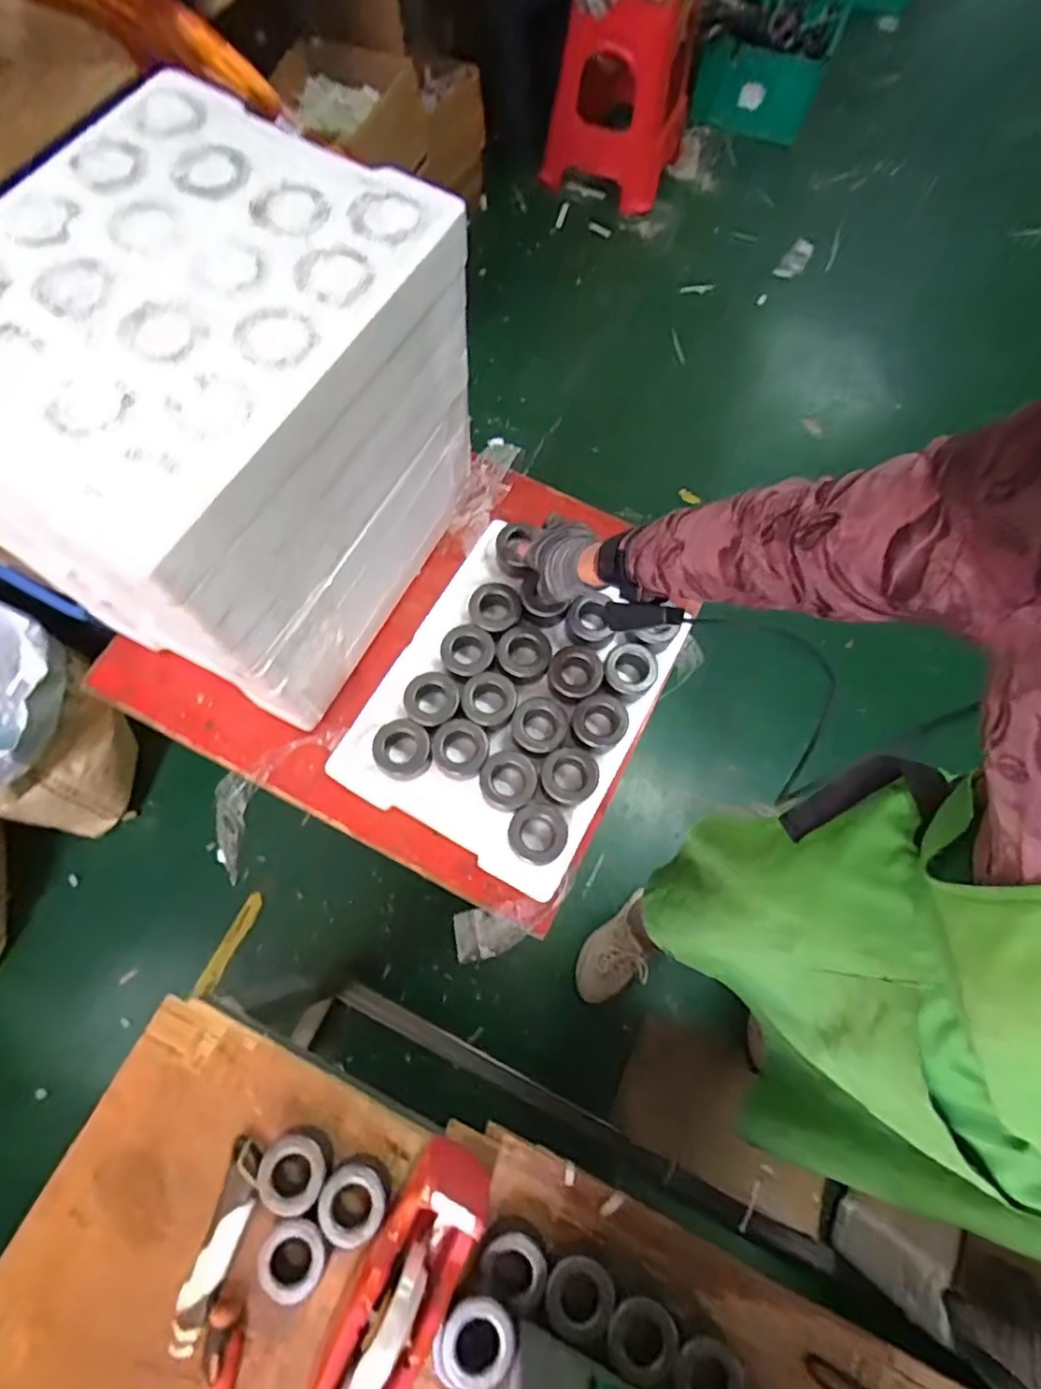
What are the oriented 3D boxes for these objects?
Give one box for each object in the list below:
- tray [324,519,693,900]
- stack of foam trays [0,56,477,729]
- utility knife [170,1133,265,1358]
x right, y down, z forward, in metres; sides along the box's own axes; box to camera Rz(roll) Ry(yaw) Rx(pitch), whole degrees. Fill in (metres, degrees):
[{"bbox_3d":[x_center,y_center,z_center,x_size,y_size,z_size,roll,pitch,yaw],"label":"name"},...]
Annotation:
[{"bbox_3d":[-0.005,-0.009,0.717,0.275,0.059,0.378,28,71,8],"label":"tray"},{"bbox_3d":[-0.258,-0.232,0.595,0.286,0.342,0.369,27,71,8],"label":"stack of foam trays"},{"bbox_3d":[-0.277,0.505,0.578,0.035,0.014,0.159,16,70,3],"label":"utility knife"}]

